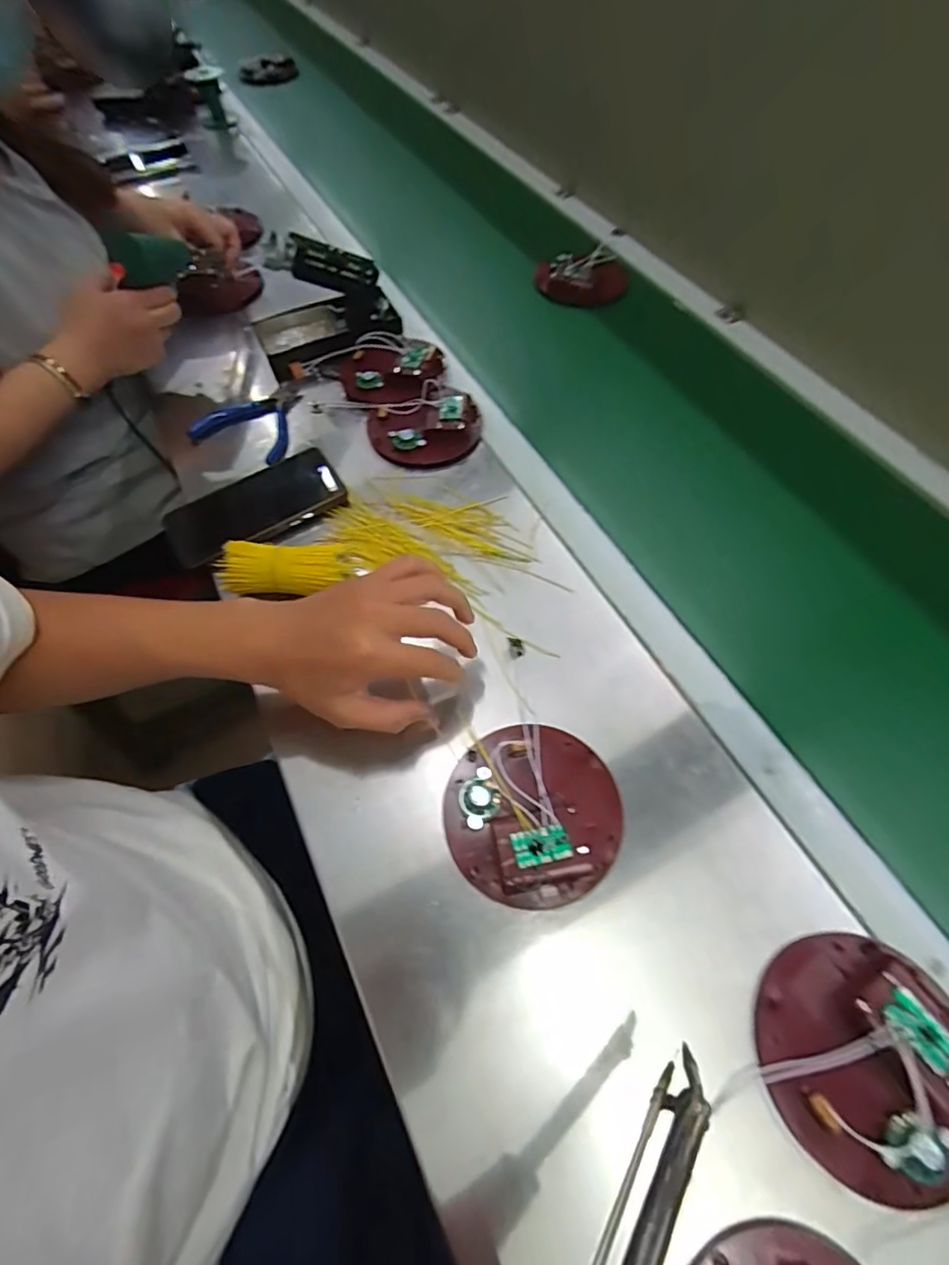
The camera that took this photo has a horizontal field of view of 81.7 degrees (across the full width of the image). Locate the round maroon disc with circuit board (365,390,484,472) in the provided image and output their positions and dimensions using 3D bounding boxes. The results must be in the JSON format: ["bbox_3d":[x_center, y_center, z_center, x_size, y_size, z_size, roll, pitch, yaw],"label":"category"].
[{"bbox_3d":[-0.050,-0.220,0.576,0.115,0.028,0.100,-17,62,-9],"label":"round maroon disc with circuit board"}]

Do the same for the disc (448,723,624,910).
[{"bbox_3d":[0.041,0.120,0.376,0.117,0.034,0.120,0,60,1],"label":"disc"}]

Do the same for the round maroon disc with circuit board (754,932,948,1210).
[{"bbox_3d":[0.222,0.239,0.305,0.112,0.024,0.117,0,60,1],"label":"round maroon disc with circuit board"}]

